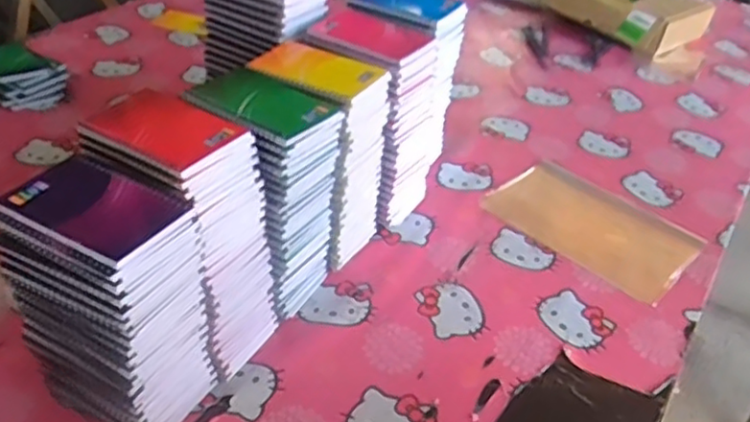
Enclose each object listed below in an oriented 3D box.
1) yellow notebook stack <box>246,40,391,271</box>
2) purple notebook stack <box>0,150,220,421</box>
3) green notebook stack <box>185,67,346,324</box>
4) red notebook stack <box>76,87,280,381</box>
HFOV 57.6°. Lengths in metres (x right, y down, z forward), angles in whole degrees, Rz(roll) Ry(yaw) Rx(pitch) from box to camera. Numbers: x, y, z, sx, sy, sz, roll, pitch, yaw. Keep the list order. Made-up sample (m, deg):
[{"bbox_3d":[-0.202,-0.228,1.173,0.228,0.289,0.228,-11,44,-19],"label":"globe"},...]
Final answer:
[{"bbox_3d":[-0.070,-0.063,0.795,0.155,0.236,0.106,26,43,28],"label":"yellow notebook stack"},{"bbox_3d":[-0.222,0.086,0.591,0.133,0.234,0.099,17,39,18],"label":"purple notebook stack"},{"bbox_3d":[-0.109,-0.010,0.716,0.122,0.240,0.101,22,40,23],"label":"green notebook stack"},{"bbox_3d":[-0.177,0.026,0.653,0.137,0.248,0.095,22,41,24],"label":"red notebook stack"}]

